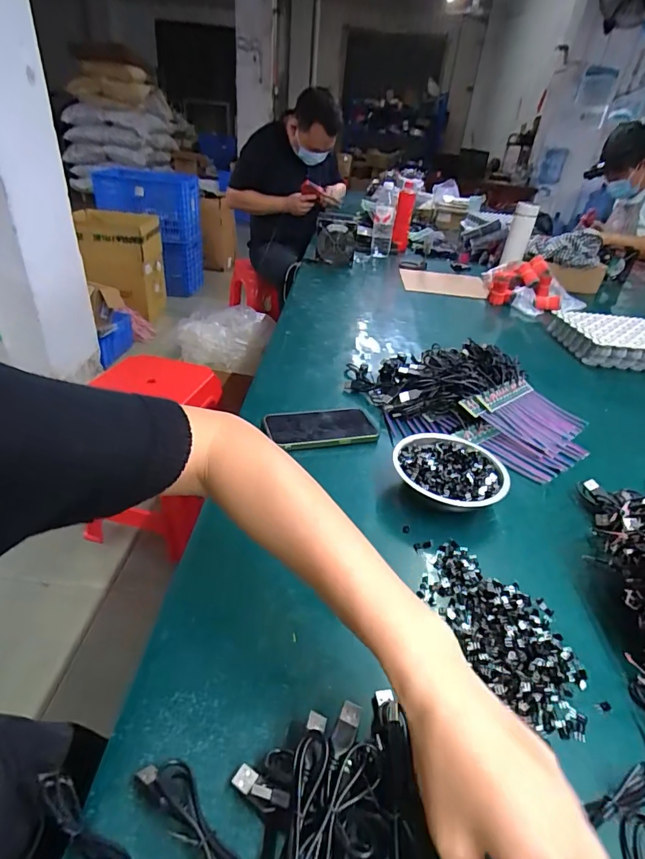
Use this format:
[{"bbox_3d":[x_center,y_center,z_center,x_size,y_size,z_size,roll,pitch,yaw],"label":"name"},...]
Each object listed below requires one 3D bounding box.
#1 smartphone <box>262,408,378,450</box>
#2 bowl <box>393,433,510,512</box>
[{"bbox_3d":[-0.002,-0.004,0.601,0.143,0.010,0.082,-3,34,-15],"label":"smartphone"},{"bbox_3d":[0.143,0.055,0.514,0.122,0.037,0.123,5,33,-3],"label":"bowl"}]

